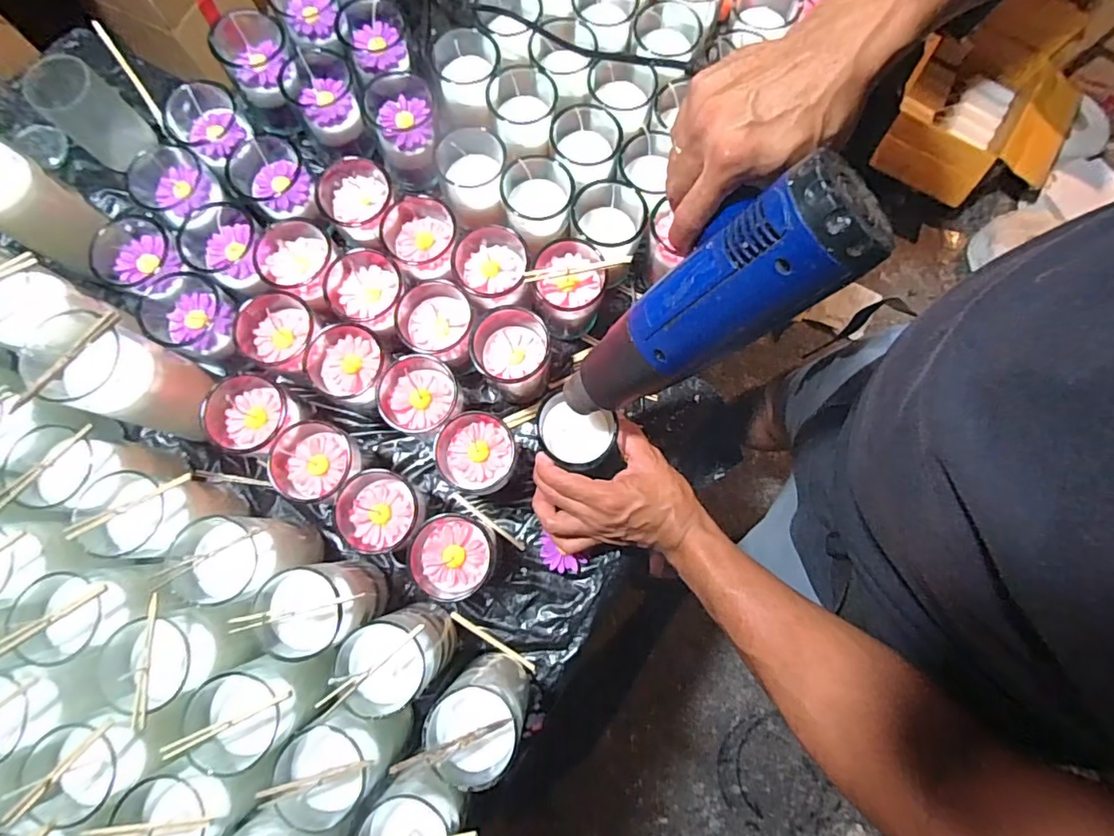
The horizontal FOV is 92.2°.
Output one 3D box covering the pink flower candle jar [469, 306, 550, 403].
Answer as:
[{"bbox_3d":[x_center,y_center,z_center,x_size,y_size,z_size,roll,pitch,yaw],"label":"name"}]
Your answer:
[{"bbox_3d":[-0.044,-0.061,0.530,0.070,0.085,0.082,2,77,0],"label":"pink flower candle jar"}]

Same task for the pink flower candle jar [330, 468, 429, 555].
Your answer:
[{"bbox_3d":[-0.161,0.089,0.508,0.075,0.074,0.072,0,77,0],"label":"pink flower candle jar"}]

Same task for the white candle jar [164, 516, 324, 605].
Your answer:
[{"bbox_3d":[-0.255,0.119,0.460,0.072,0.106,0.066,-1,77,-1],"label":"white candle jar"}]

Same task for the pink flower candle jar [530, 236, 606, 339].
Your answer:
[{"bbox_3d":[0.011,-0.127,0.538,0.068,0.097,0.067,0,77,0],"label":"pink flower candle jar"}]

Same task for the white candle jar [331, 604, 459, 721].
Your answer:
[{"bbox_3d":[-0.128,0.193,0.440,0.066,0.118,0.063,0,77,0],"label":"white candle jar"}]

